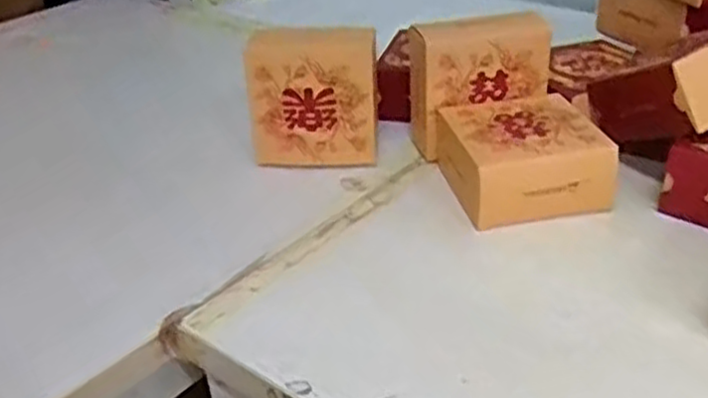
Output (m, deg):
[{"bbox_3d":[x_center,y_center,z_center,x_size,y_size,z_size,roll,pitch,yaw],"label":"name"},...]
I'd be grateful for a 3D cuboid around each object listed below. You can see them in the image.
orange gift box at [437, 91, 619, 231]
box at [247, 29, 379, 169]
[{"bbox_3d":[0.126,-0.030,0.568,0.102,0.060,0.110,-8,31,-7],"label":"orange gift box"},{"bbox_3d":[-0.032,-0.080,0.615,0.100,0.113,0.048,0,31,8],"label":"box"}]

